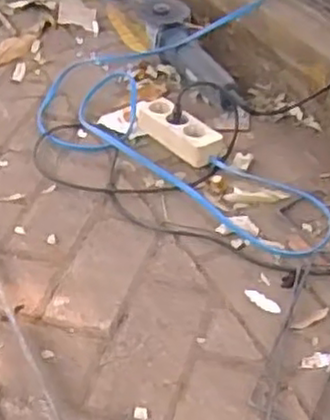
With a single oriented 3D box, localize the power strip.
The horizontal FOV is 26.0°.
[{"bbox_3d":[0.019,-0.128,1.152,0.062,0.038,0.168,-33,50,-26],"label":"power strip"}]

